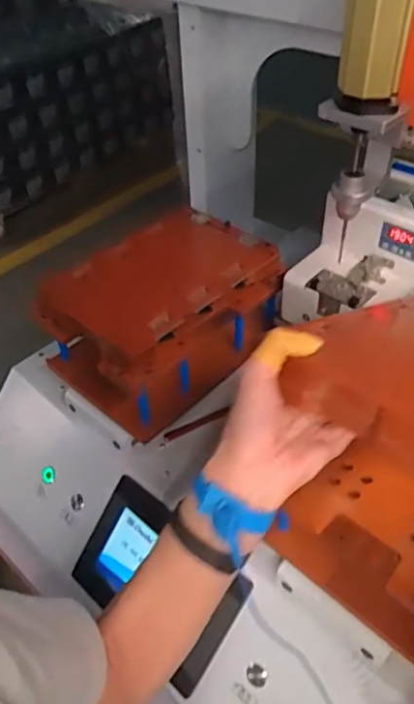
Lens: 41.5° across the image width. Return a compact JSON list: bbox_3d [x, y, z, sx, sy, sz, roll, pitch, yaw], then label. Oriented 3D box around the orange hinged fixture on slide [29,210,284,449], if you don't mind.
[{"bbox_3d":[-0.056,-0.046,0.693,0.187,0.143,0.249,34,56,31],"label":"orange hinged fixture on slide"}]

